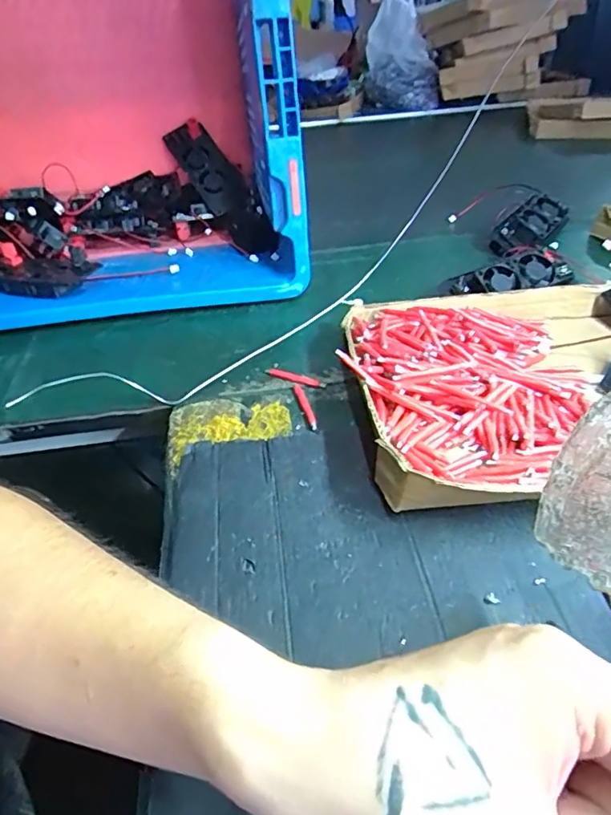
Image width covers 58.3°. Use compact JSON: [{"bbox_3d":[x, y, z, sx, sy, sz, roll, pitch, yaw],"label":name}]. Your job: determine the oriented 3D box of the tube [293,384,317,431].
[{"bbox_3d":[-0.001,-0.002,0.442,0.007,0.005,0.061,-12,40,-10],"label":"tube"}]

